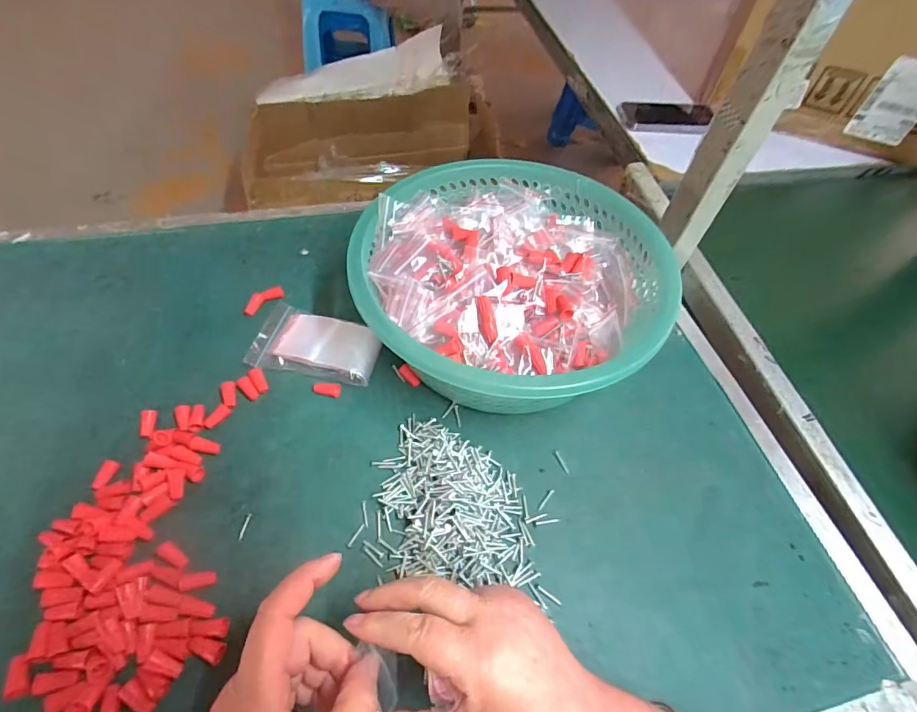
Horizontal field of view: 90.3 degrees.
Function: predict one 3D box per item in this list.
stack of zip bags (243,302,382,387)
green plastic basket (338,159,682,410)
[{"bbox_3d":[-0.132,-0.012,0.431,0.113,0.020,0.069,11,55,5],"label":"stack of zip bags"},{"bbox_3d":[0.047,-0.063,0.428,0.265,0.101,0.265,9,56,2],"label":"green plastic basket"}]

